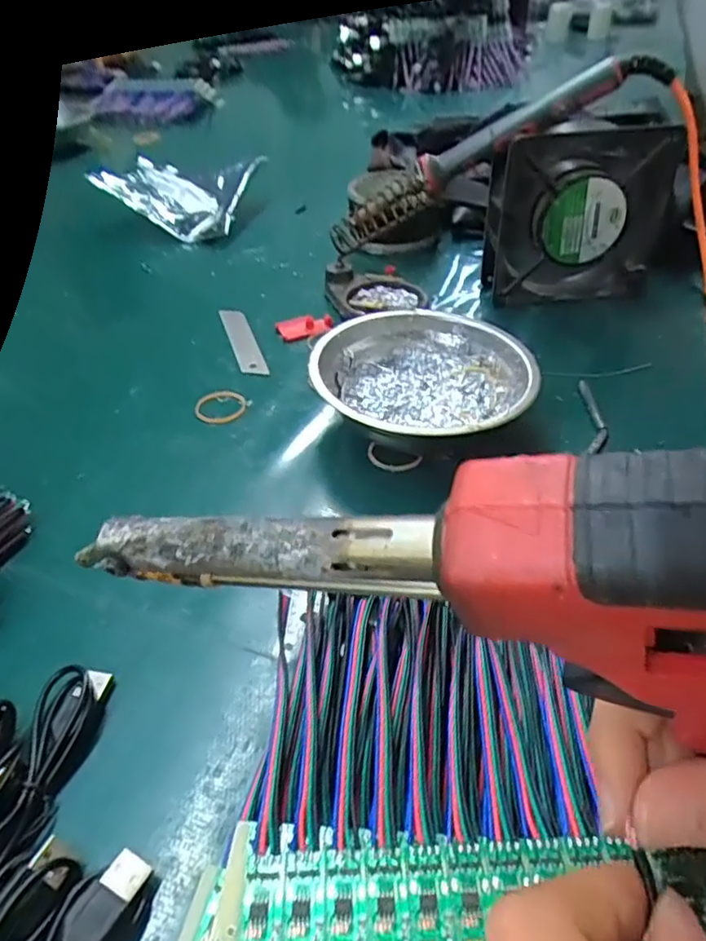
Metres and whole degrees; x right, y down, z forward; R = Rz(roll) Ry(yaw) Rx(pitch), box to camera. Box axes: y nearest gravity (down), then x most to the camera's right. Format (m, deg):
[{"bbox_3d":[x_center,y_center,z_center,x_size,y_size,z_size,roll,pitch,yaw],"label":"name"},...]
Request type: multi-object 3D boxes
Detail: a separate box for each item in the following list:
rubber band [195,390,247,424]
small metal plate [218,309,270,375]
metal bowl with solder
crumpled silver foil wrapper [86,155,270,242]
[{"bbox_3d":[-0.086,-0.042,0.402,0.033,0.004,0.033,-1,43,1],"label":"rubber band"},{"bbox_3d":[-0.084,-0.100,0.466,0.018,0.004,0.105,-21,43,-6],"label":"small metal plate"},{"bbox_3d":[0.041,-0.049,0.364,0.123,0.043,0.124,-1,43,1],"label":"metal bowl with solder"},{"bbox_3d":[-0.188,-0.307,0.676,0.164,0.052,0.122,8,44,15],"label":"crumpled silver foil wrapper"}]

